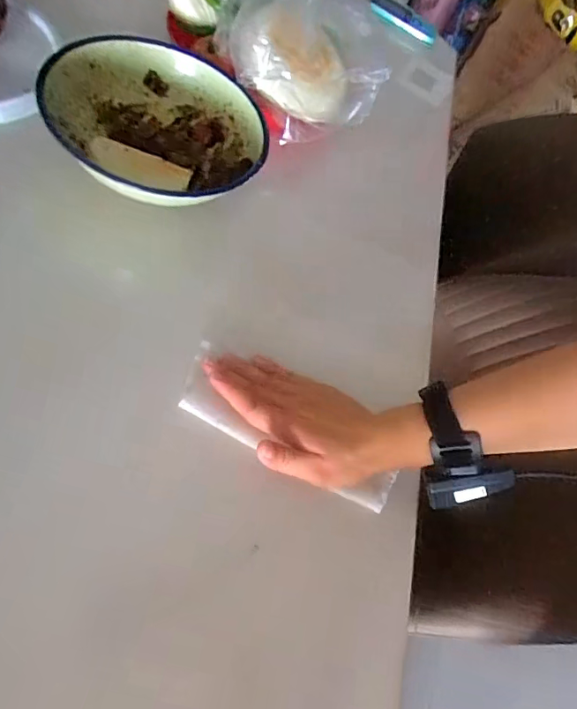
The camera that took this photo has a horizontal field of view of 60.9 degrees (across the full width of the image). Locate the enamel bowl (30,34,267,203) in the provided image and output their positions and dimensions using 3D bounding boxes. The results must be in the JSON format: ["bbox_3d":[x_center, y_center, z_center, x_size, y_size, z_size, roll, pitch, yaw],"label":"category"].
[{"bbox_3d":[-0.124,-0.207,0.458,0.196,0.068,0.196,10,55,-14],"label":"enamel bowl"}]

